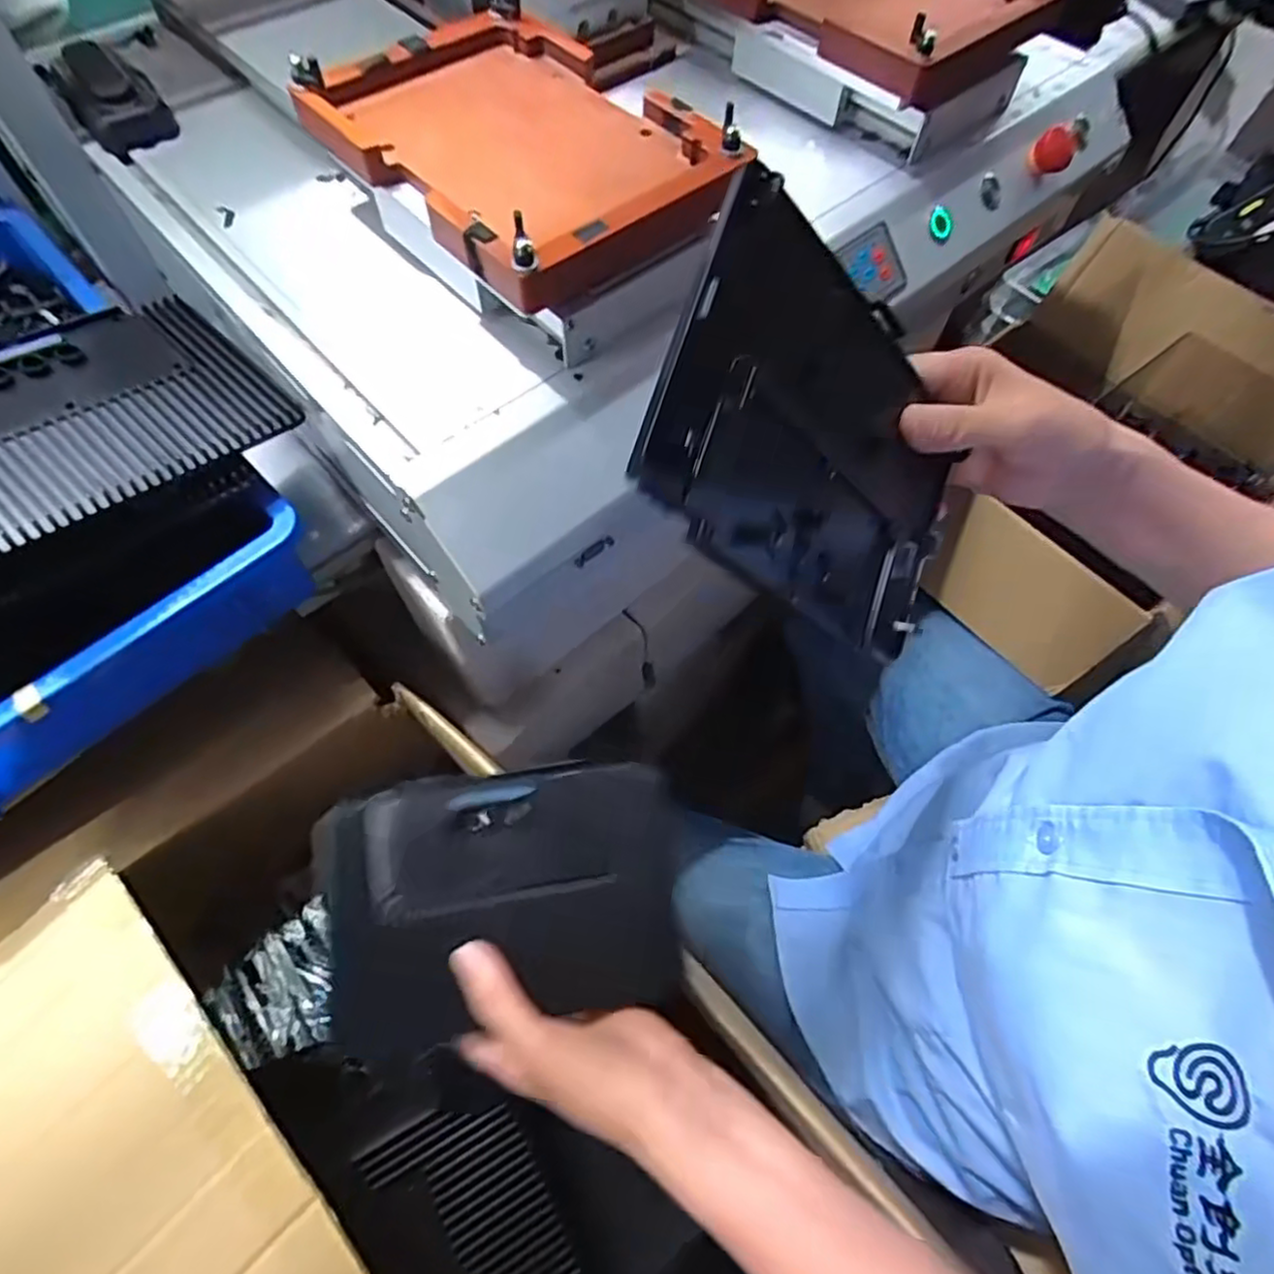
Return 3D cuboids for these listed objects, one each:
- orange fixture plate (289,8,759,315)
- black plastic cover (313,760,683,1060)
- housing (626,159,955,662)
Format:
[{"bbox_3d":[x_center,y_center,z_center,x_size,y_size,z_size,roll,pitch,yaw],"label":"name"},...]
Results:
[{"bbox_3d":[-0.069,-0.275,0.389,0.157,0.043,0.227,-41,70,-20],"label":"orange fixture plate"},{"bbox_3d":[-0.075,0.150,0.402,0.202,0.032,0.138,-6,81,-10],"label":"black plastic cover"},{"bbox_3d":[0.078,-0.079,0.287,0.016,0.178,0.130,12,79,51],"label":"housing"}]

